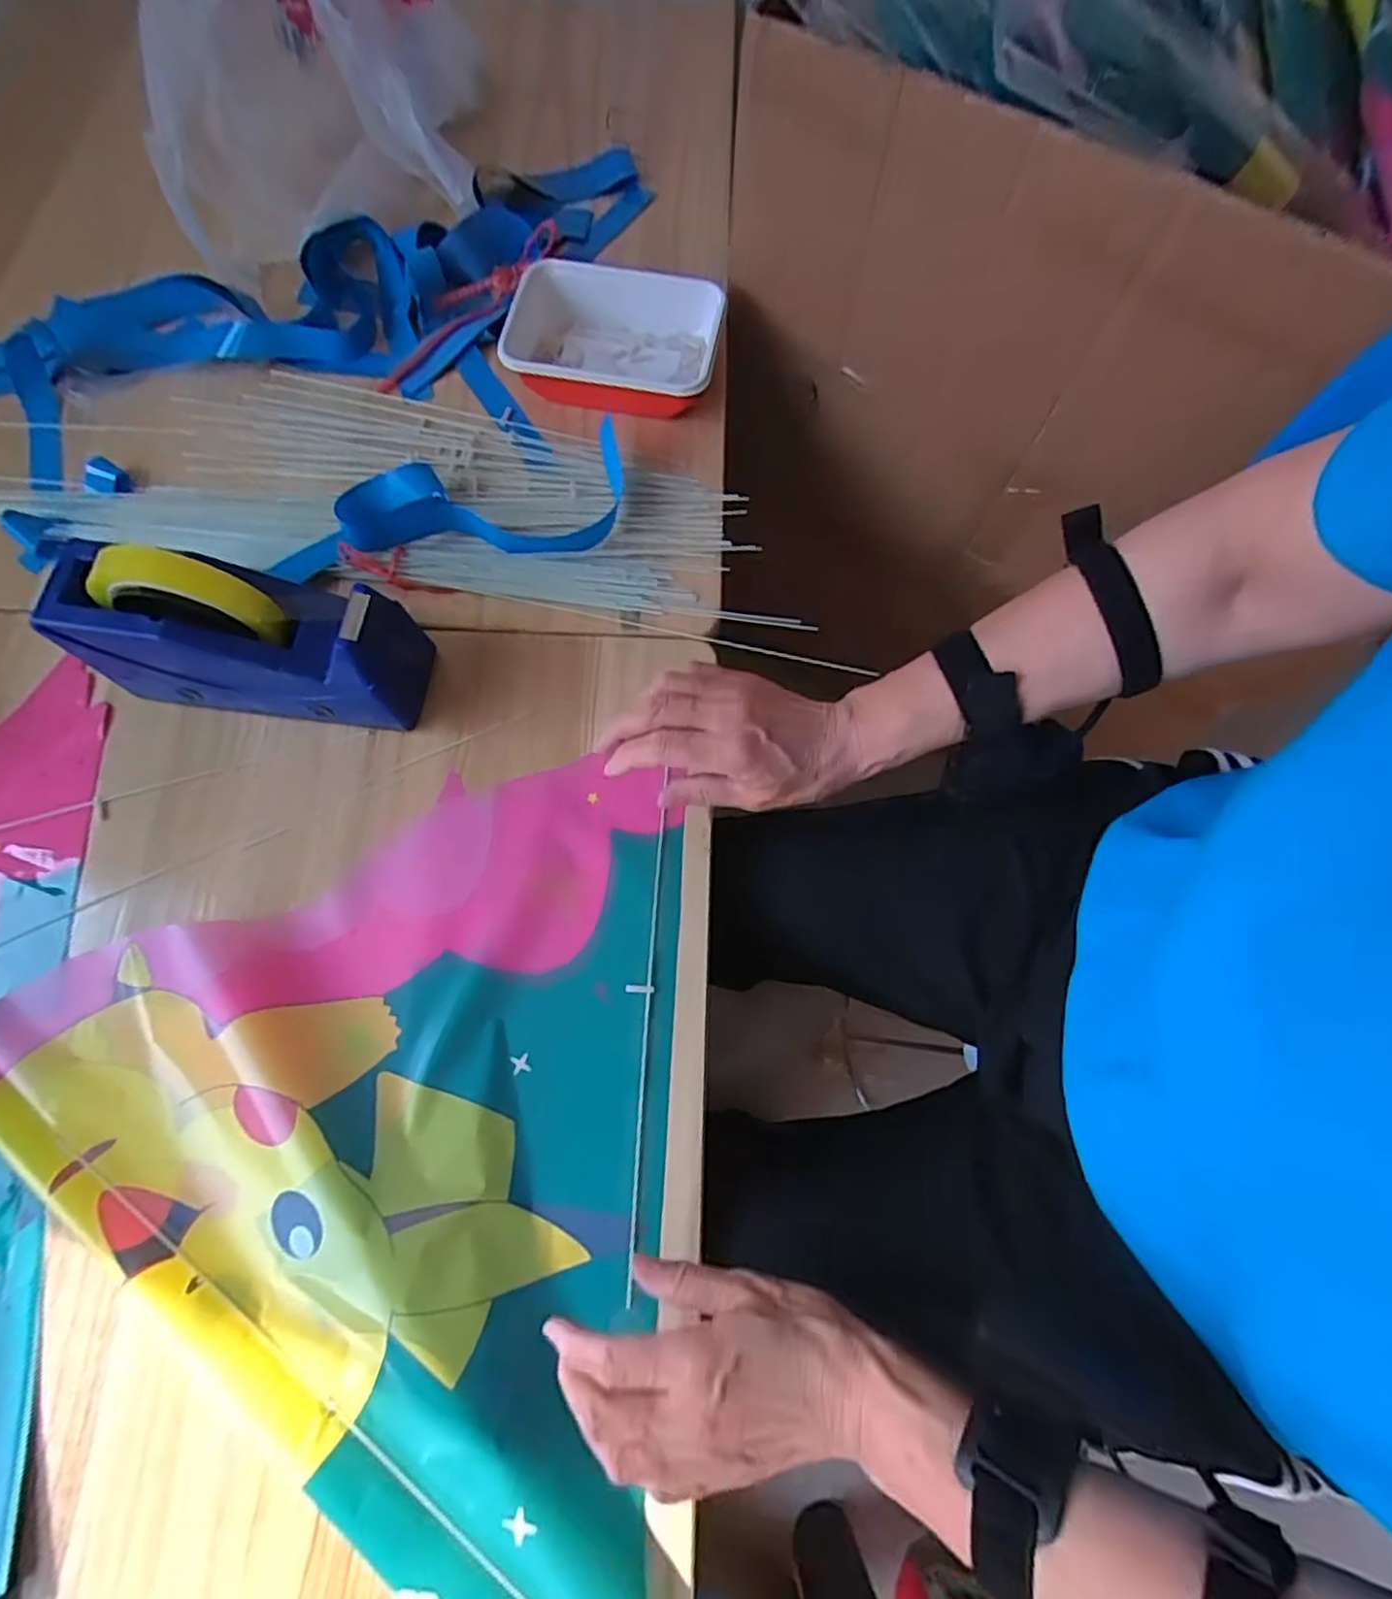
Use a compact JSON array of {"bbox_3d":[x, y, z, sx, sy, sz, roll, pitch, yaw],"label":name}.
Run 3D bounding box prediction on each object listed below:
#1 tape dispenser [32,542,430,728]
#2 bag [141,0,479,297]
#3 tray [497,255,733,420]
[{"bbox_3d":[-0.286,-0.104,0.449,0.204,0.116,0.070,7,73,1],"label":"tape dispenser"},{"bbox_3d":[-0.304,-0.578,0.563,0.278,0.143,0.165,-25,75,-8],"label":"bag"},{"bbox_3d":[-0.069,-0.373,0.563,0.174,0.041,0.121,11,73,2],"label":"tray"}]

